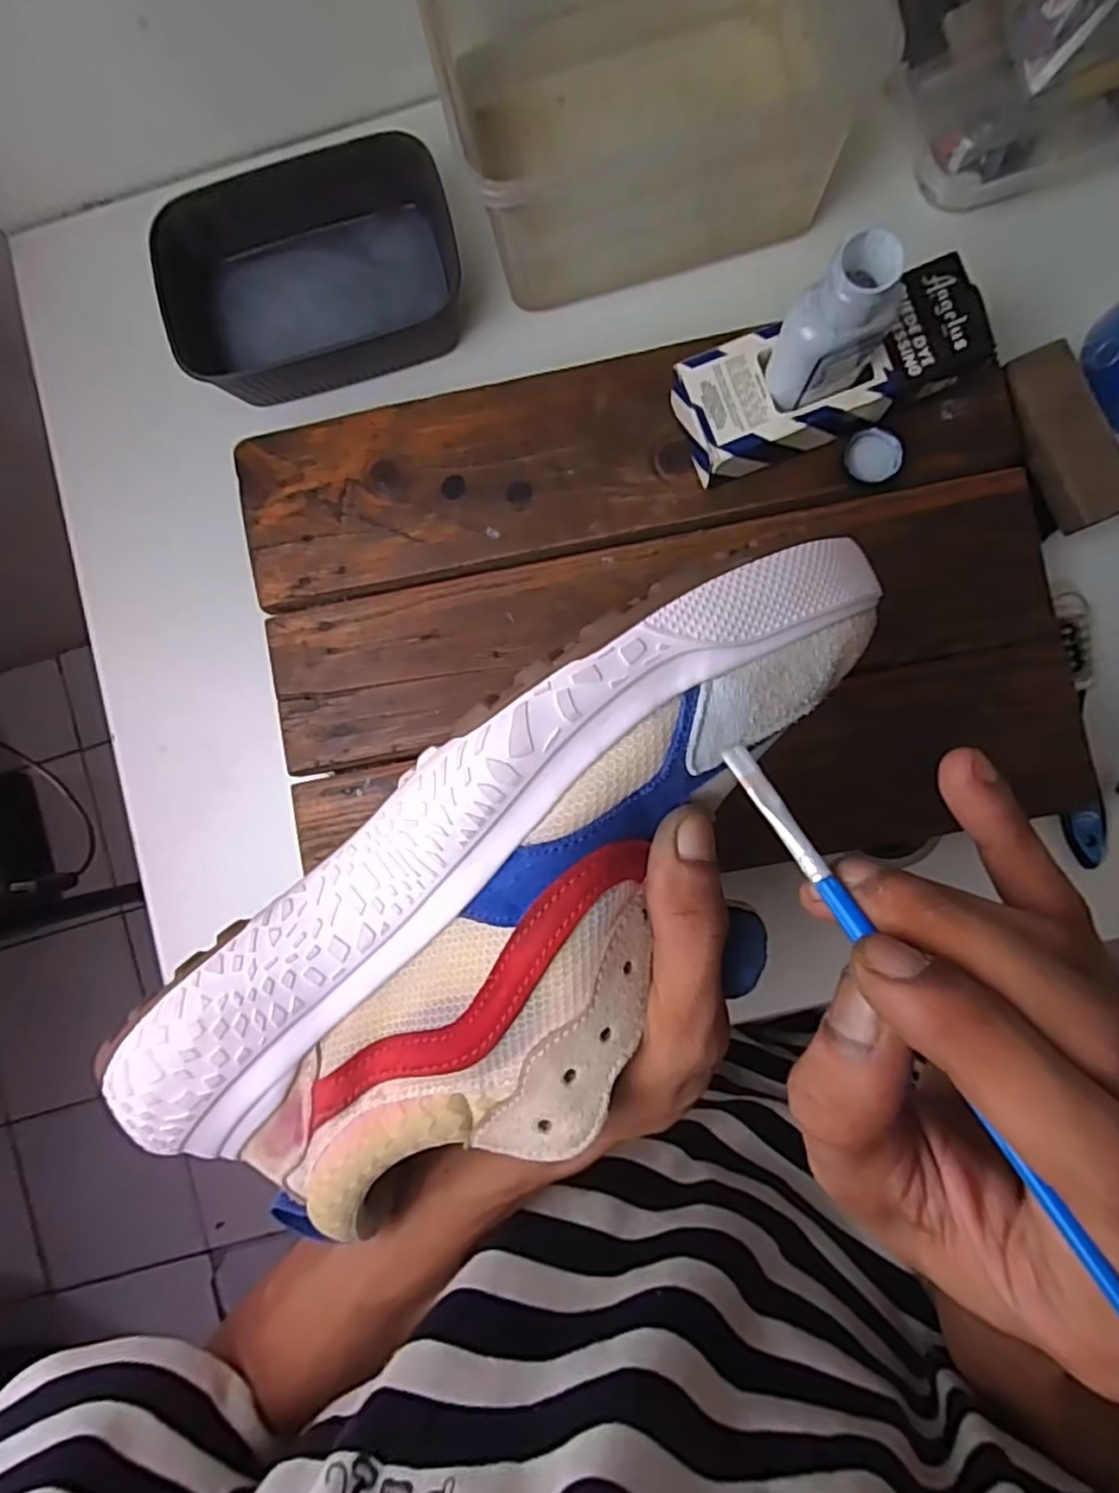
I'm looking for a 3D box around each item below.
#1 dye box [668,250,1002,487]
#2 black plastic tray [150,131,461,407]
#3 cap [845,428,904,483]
[{"bbox_3d":[0.131,-0.182,0.341,0.145,0.035,0.057,-21,87,5],"label":"dye box"},{"bbox_3d":[-0.145,-0.273,0.398,0.174,0.046,0.117,-21,87,5],"label":"black plastic tray"},{"bbox_3d":[0.161,-0.149,0.351,0.028,0.010,0.025,34,93,5],"label":"cap"}]

